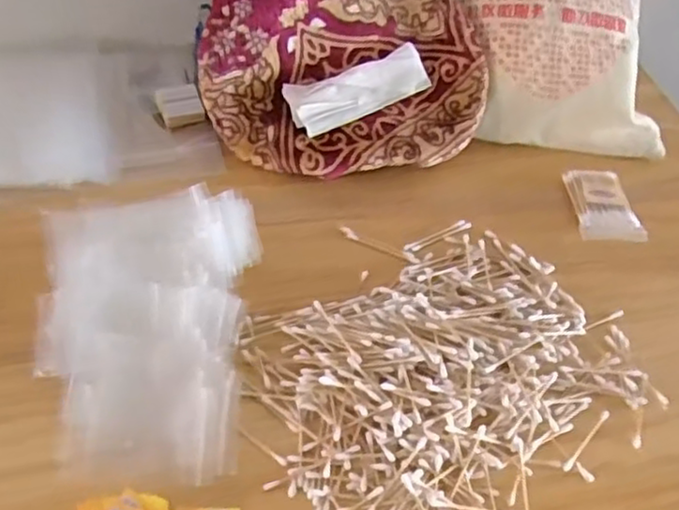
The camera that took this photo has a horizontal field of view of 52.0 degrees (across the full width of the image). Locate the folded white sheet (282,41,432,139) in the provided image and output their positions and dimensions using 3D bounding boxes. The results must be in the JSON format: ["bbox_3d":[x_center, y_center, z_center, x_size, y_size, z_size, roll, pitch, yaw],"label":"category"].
[{"bbox_3d":[0.020,-0.164,0.696,0.145,0.052,0.014,-23,16,-15],"label":"folded white sheet"}]

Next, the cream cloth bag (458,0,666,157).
[{"bbox_3d":[0.260,-0.260,0.765,0.282,0.201,0.233,7,48,-1],"label":"cream cloth bag"}]

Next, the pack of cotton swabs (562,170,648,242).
[{"bbox_3d":[0.267,-0.052,0.705,0.062,0.012,0.093,1,49,-6],"label":"pack of cotton swabs"}]

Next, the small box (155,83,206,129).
[{"bbox_3d":[-0.167,-0.158,0.735,0.044,0.012,0.053,-16,52,-20],"label":"small box"}]

